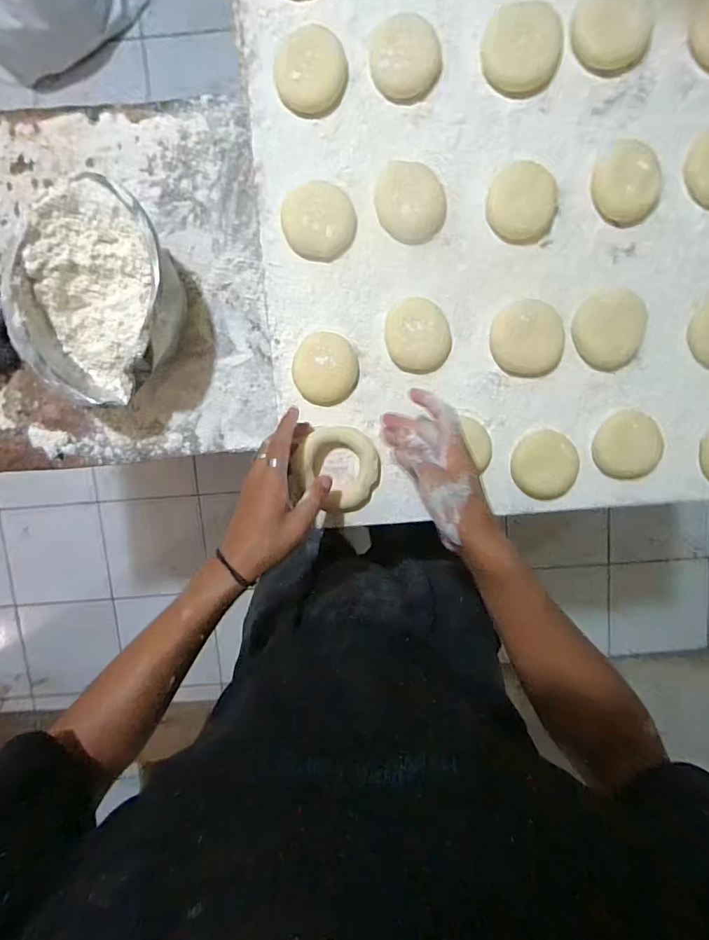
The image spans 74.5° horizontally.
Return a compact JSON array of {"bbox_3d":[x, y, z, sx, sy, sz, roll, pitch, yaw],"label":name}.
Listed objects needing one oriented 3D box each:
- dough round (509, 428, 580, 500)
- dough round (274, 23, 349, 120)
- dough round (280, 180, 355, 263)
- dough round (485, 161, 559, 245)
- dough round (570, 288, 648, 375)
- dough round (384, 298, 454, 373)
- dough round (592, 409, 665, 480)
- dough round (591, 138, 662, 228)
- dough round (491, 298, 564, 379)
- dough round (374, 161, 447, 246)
[{"bbox_3d":[0.186,-0.003,0.455,0.065,0.018,0.061,0,98,1],"label":"dough round"},{"bbox_3d":[-0.039,-0.355,0.417,0.062,0.019,0.063,0,98,1],"label":"dough round"},{"bbox_3d":[-0.033,-0.229,0.432,0.066,0.016,0.062,0,98,1],"label":"dough round"},{"bbox_3d":[0.152,-0.241,0.424,0.059,0.024,0.059,0,98,1],"label":"dough round"},{"bbox_3d":[0.240,-0.131,0.435,0.064,0.017,0.071,-28,97,4],"label":"dough round"},{"bbox_3d":[0.061,-0.127,0.444,0.058,0.016,0.068,-15,98,3],"label":"dough round"},{"bbox_3d":[0.264,-0.023,0.447,0.063,0.014,0.063,0,98,1],"label":"dough round"},{"bbox_3d":[0.247,-0.258,0.418,0.064,0.015,0.062,0,98,1],"label":"dough round"},{"bbox_3d":[0.162,-0.122,0.435,0.064,0.015,0.066,0,98,1],"label":"dough round"},{"bbox_3d":[0.052,-0.243,0.428,0.064,0.019,0.062,0,98,1],"label":"dough round"}]

